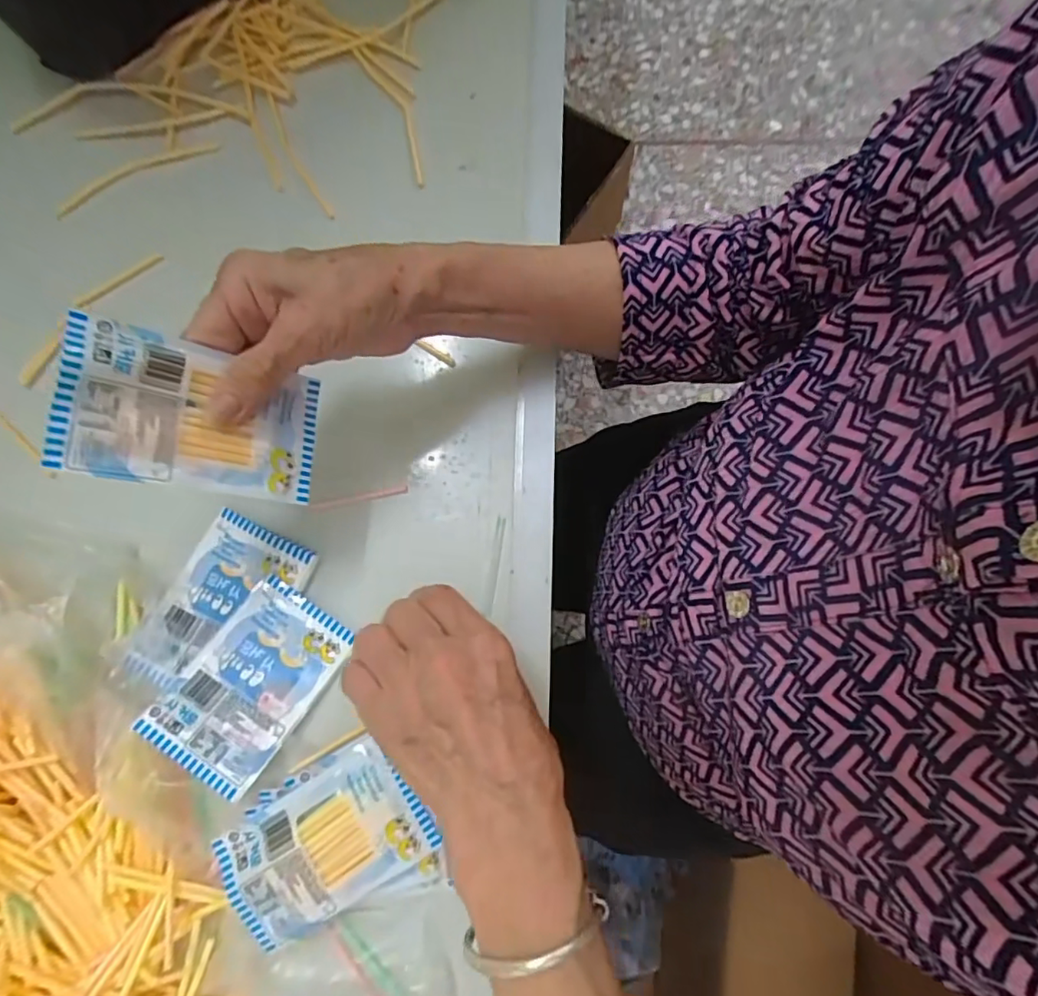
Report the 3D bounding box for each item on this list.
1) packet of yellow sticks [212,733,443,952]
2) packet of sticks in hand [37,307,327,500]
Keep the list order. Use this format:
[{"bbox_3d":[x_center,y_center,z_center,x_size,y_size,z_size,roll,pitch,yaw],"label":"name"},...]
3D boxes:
[{"bbox_3d":[-0.104,0.182,0.299,0.100,0.013,0.065,-30,81,-4],"label":"packet of yellow sticks"},{"bbox_3d":[-0.141,-0.036,0.252,0.009,0.103,0.063,1,84,45],"label":"packet of sticks in hand"}]

